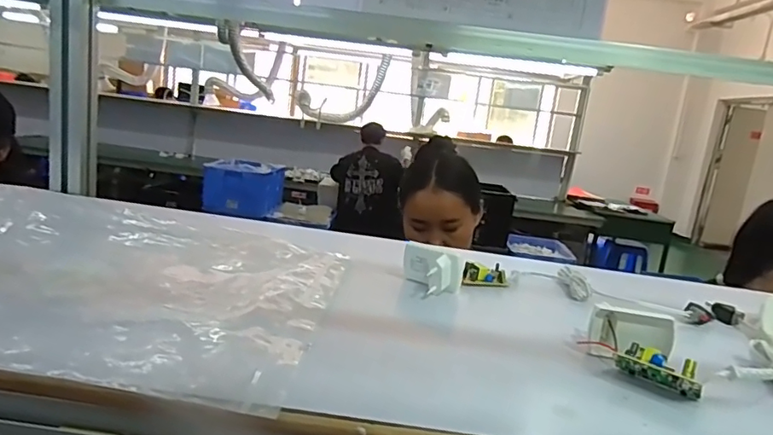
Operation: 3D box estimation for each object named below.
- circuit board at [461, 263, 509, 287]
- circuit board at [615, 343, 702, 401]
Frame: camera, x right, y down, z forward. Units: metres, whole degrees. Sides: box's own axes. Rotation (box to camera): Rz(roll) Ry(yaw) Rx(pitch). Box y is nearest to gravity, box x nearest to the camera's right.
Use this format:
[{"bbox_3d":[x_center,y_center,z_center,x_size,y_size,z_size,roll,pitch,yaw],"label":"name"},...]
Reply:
[{"bbox_3d":[0.100,0.059,0.542,0.046,0.021,0.015,6,11,-8],"label":"circuit board"},{"bbox_3d":[0.184,0.103,0.358,0.051,0.030,0.021,17,14,40],"label":"circuit board"}]

